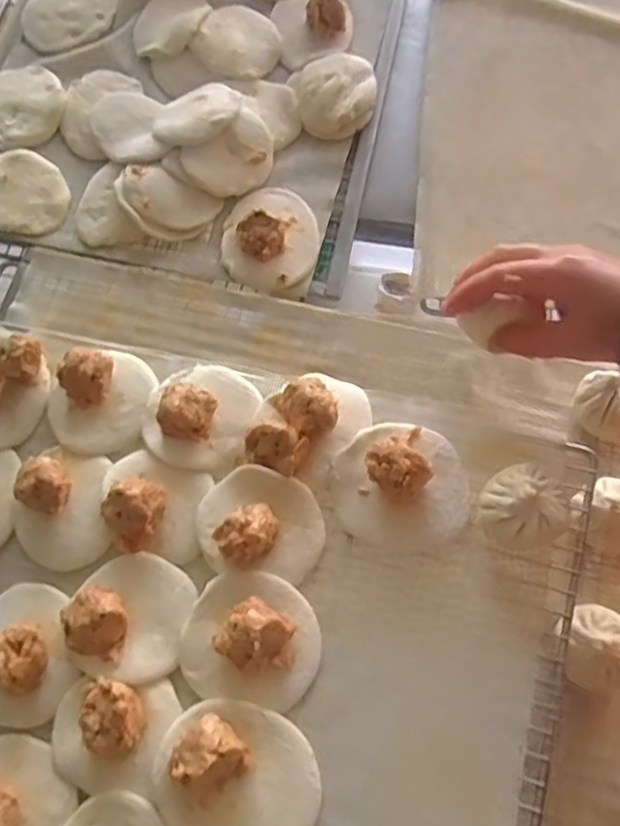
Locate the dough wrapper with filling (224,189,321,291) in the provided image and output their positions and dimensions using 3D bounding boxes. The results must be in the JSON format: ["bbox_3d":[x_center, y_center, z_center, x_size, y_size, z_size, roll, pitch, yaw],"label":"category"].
[{"bbox_3d":[-0.037,-0.166,0.595,0.085,0.025,0.105,0,70,1],"label":"dough wrapper with filling"}]

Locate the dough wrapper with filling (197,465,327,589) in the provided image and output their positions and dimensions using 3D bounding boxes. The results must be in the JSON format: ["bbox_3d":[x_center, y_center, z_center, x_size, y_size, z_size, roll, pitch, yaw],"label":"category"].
[{"bbox_3d":[-0.035,0.072,0.447,0.086,0.033,0.070,8,71,4],"label":"dough wrapper with filling"}]

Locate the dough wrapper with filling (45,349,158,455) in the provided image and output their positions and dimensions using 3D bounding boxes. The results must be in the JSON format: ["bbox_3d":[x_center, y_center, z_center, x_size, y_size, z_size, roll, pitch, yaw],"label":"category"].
[{"bbox_3d":[-0.161,-0.012,0.507,0.084,0.032,0.079,0,70,1],"label":"dough wrapper with filling"}]

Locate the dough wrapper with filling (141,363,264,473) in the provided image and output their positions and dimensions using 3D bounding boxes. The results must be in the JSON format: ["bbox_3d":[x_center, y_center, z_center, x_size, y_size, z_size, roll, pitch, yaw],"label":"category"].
[{"bbox_3d":[-0.084,-0.003,0.488,0.081,0.033,0.083,0,70,1],"label":"dough wrapper with filling"}]

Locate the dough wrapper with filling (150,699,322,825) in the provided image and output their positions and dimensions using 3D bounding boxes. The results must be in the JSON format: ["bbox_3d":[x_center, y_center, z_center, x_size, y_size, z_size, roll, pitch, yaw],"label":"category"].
[{"bbox_3d":[-0.045,0.218,0.389,0.099,0.032,0.081,8,71,4],"label":"dough wrapper with filling"}]

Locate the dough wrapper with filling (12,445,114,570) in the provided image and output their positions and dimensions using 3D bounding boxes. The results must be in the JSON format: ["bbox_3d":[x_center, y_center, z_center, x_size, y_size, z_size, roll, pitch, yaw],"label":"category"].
[{"bbox_3d":[-0.177,0.066,0.478,0.076,0.033,0.089,17,71,7],"label":"dough wrapper with filling"}]

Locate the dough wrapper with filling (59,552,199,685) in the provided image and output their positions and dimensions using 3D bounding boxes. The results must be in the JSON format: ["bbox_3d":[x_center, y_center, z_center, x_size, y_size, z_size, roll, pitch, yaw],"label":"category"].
[{"bbox_3d":[-0.120,0.134,0.437,0.074,0.027,0.080,0,70,1],"label":"dough wrapper with filling"}]

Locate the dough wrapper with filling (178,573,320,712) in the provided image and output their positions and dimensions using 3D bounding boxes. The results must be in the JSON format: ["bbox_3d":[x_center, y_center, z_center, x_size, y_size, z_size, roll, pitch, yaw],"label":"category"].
[{"bbox_3d":[-0.035,0.144,0.419,0.090,0.035,0.087,0,70,1],"label":"dough wrapper with filling"}]

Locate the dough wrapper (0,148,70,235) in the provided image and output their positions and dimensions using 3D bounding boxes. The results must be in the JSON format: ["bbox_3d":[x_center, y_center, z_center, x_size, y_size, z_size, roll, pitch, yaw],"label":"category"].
[{"bbox_3d":[-0.273,-0.207,0.615,0.096,0.006,0.084,31,74,11],"label":"dough wrapper"}]

